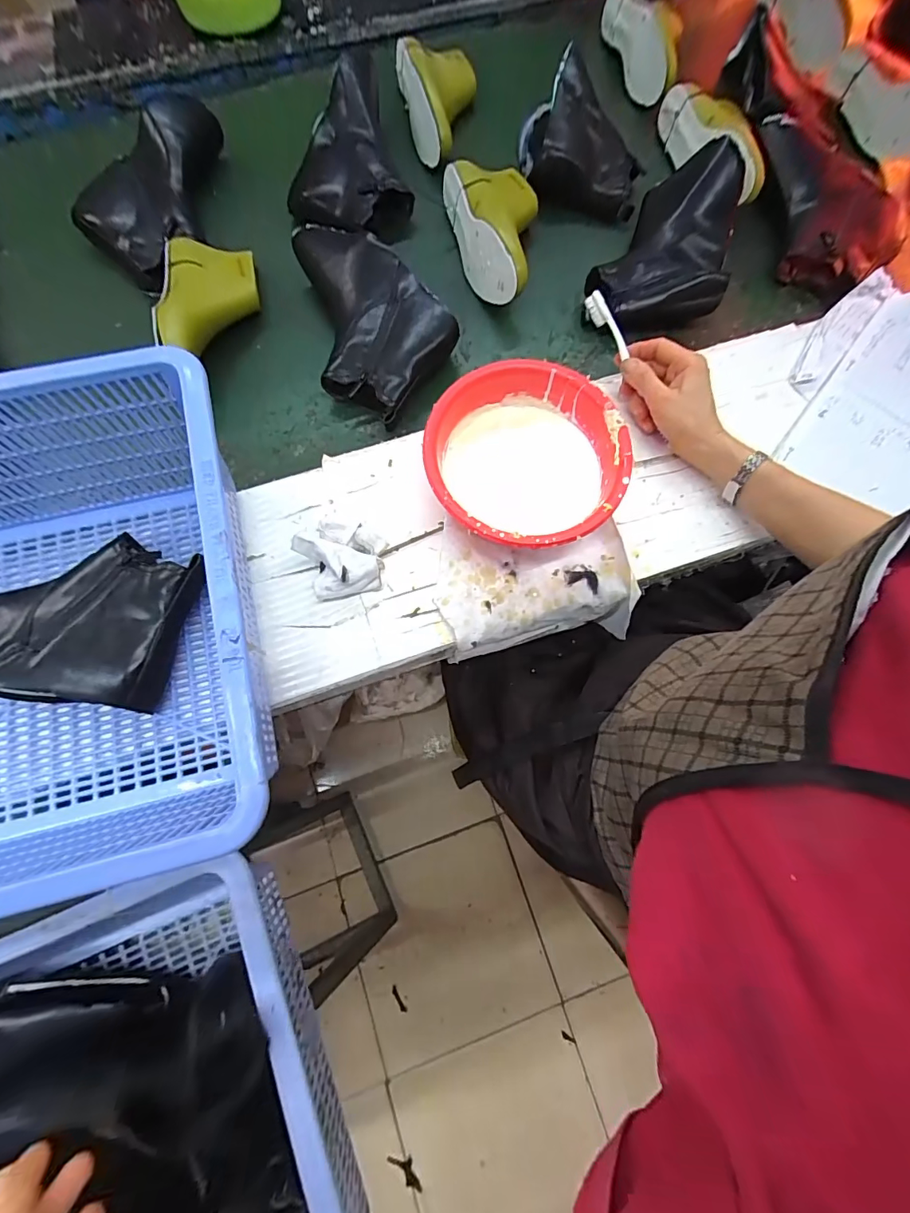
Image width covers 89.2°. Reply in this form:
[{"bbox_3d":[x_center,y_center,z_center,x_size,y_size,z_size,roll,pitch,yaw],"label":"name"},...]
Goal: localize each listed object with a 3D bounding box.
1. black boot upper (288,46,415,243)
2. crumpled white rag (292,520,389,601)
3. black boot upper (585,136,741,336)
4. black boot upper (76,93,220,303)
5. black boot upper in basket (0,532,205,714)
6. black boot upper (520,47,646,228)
[{"bbox_3d":[-0.155,-0.603,0.624,0.159,0.074,0.251,-16,75,-5],"label":"black boot upper"},{"bbox_3d":[-0.111,-0.057,0.450,0.076,0.058,0.083,-23,76,-6],"label":"crumpled white rag"},{"bbox_3d":[0.281,-0.447,0.576,0.151,0.074,0.232,32,77,8],"label":"black boot upper"},{"bbox_3d":[-0.420,-0.548,0.626,0.152,0.087,0.274,9,75,2],"label":"black boot upper"},{"bbox_3d":[-0.356,0.004,0.427,0.216,0.062,0.157,18,75,4],"label":"black boot upper in basket"},{"bbox_3d":[0.174,-0.652,0.634,0.154,0.080,0.212,-3,75,-1],"label":"black boot upper"}]

